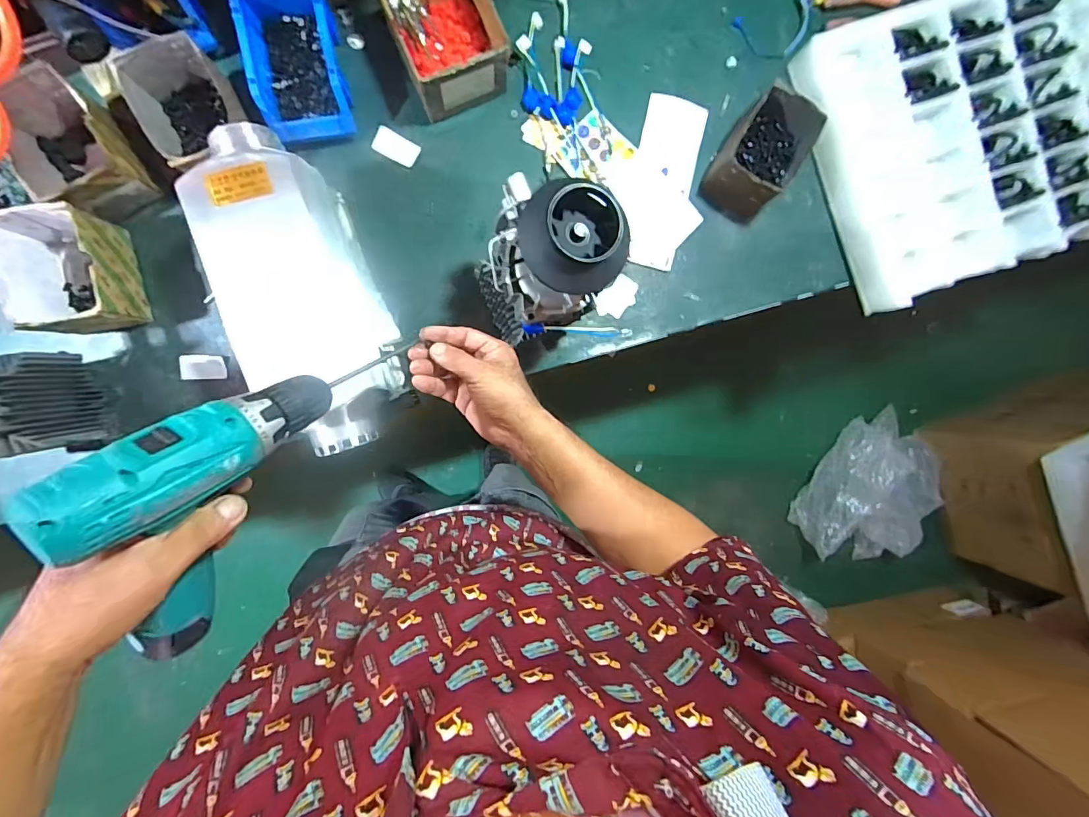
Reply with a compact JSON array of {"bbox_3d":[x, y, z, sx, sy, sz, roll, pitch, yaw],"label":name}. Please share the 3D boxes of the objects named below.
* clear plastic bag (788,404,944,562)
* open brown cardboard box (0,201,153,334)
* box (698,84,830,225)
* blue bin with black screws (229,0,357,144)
[{"bbox_3d":[1.134,0.268,1.558,0.495,0.138,0.514,17,91,-6],"label":"clear plastic bag"},{"bbox_3d":[-0.638,-0.182,0.629,0.119,0.097,0.152,-10,94,-5],"label":"open brown cardboard box"},{"bbox_3d":[0.328,-0.379,0.701,0.114,0.099,0.147,34,89,-7],"label":"box"},{"bbox_3d":[-0.343,-0.479,0.638,0.117,0.071,0.189,-13,94,-5],"label":"blue bin with black screws"}]

